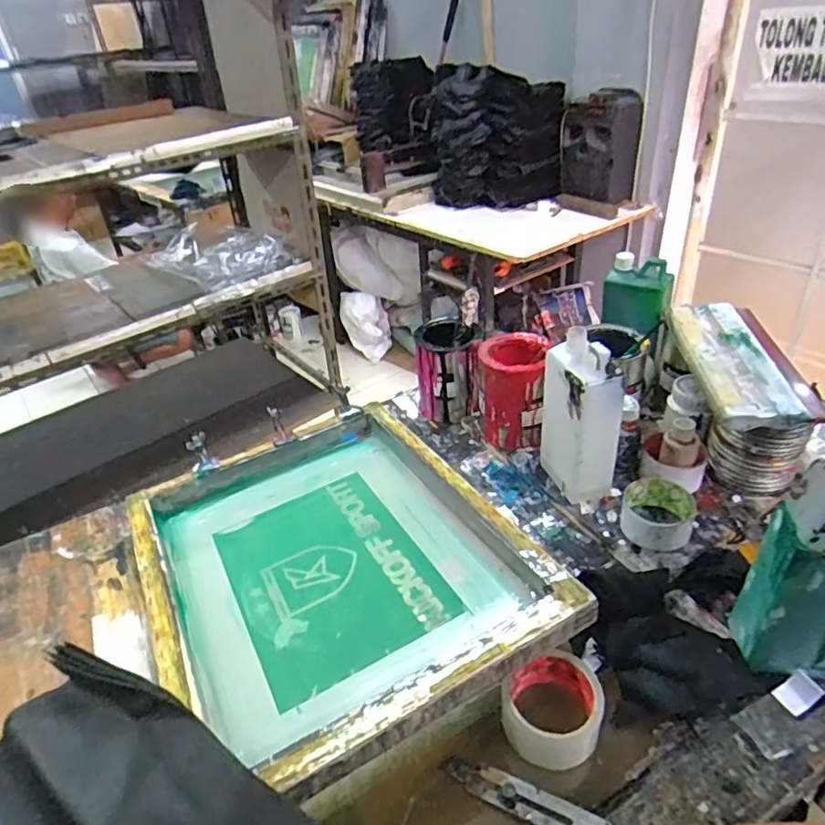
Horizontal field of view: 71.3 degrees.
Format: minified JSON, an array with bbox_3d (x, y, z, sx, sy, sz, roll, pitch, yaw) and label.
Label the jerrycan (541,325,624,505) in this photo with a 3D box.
[{"bbox_3d":[0.211,0.008,0.738,0.071,0.210,0.094,-14,36,-11],"label":"jerrycan"}]

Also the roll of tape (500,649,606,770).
[{"bbox_3d":[0.130,0.283,0.547,0.095,0.059,0.084,-2,35,5],"label":"roll of tape"}]

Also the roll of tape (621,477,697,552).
[{"bbox_3d":[0.305,0.125,0.717,0.084,0.037,0.095,14,40,26],"label":"roll of tape"}]

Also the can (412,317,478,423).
[{"bbox_3d":[0.054,-0.069,0.952,0.094,0.151,0.108,-2,35,5],"label":"can"}]

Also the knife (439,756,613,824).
[{"bbox_3d":[0.099,0.343,0.505,0.155,0.013,0.028,12,39,23],"label":"knife"}]

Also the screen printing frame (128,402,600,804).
[{"bbox_3d":[-0.104,0.175,0.700,0.400,0.061,0.495,-22,33,-20],"label":"screen printing frame"}]

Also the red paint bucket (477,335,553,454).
[{"bbox_3d":[0.147,-0.030,0.866,0.103,0.145,0.101,3,36,12],"label":"red paint bucket"}]

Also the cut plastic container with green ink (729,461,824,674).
[{"bbox_3d":[0.373,0.152,0.525,0.105,0.233,0.071,-2,35,5],"label":"cut plastic container with green ink"}]

